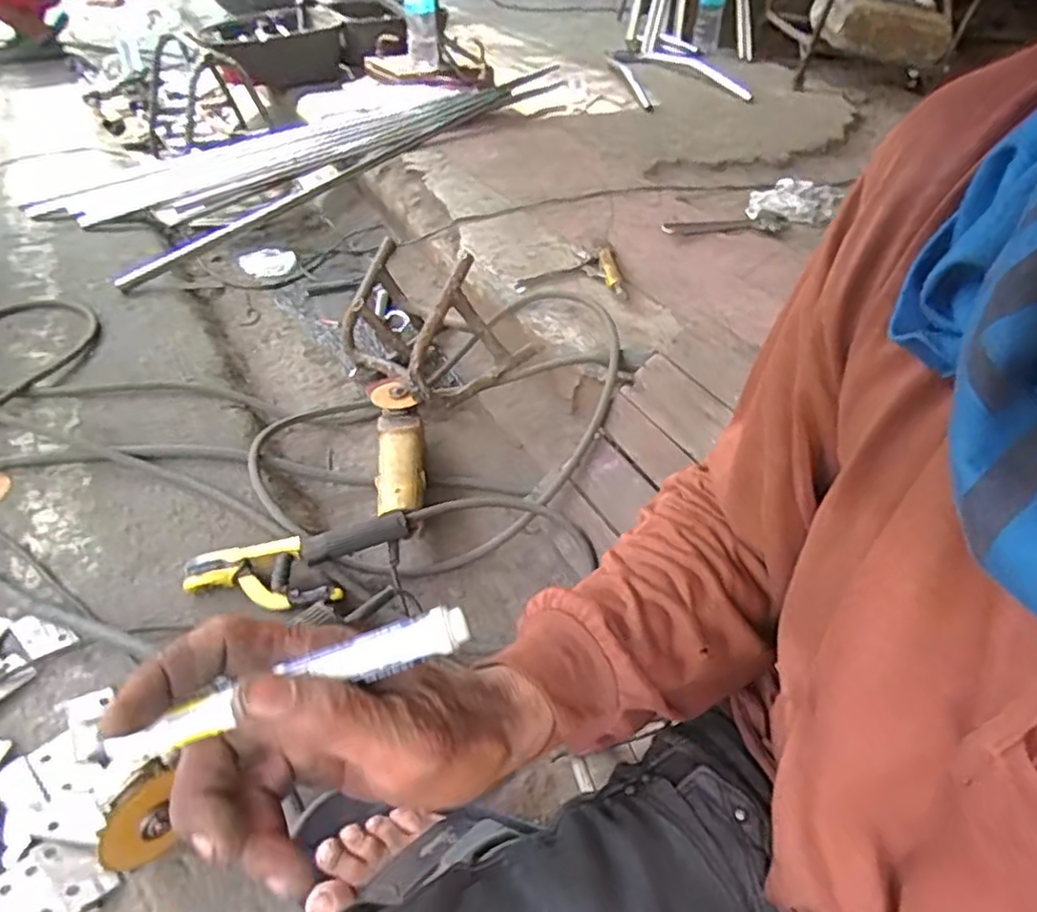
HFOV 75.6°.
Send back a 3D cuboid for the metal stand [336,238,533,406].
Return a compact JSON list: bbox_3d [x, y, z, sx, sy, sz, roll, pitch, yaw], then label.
[{"bbox_3d":[-0.148,-0.213,1.079,0.211,0.251,0.302,-28,50,-28],"label":"metal stand"}]

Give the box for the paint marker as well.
[{"bbox_3d":[-0.077,0.078,0.229,0.122,0.010,0.014,-20,45,-7],"label":"paint marker"}]

